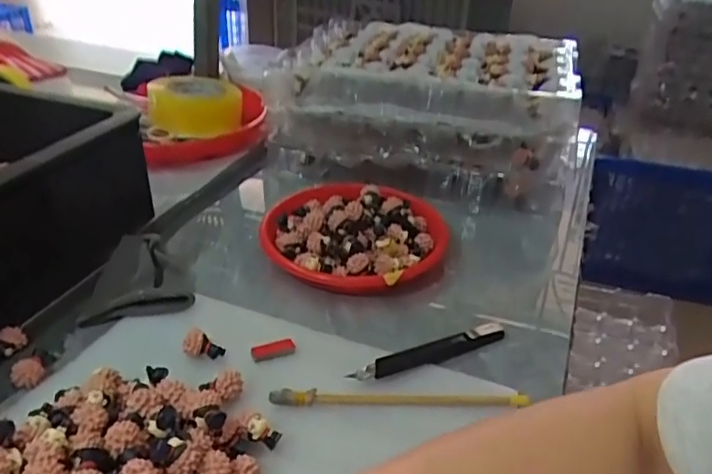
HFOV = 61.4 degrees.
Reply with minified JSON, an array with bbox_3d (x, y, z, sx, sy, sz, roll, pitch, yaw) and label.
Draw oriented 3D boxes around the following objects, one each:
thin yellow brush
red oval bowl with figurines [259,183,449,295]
[{"bbox_3d":[0.030,0.113,0.422,0.177,0.009,0.012,1,31,-4],"label":"thin yellow brush"},{"bbox_3d":[-0.004,-0.005,0.571,0.179,0.042,0.152,14,33,18],"label":"red oval bowl with figurines"}]

